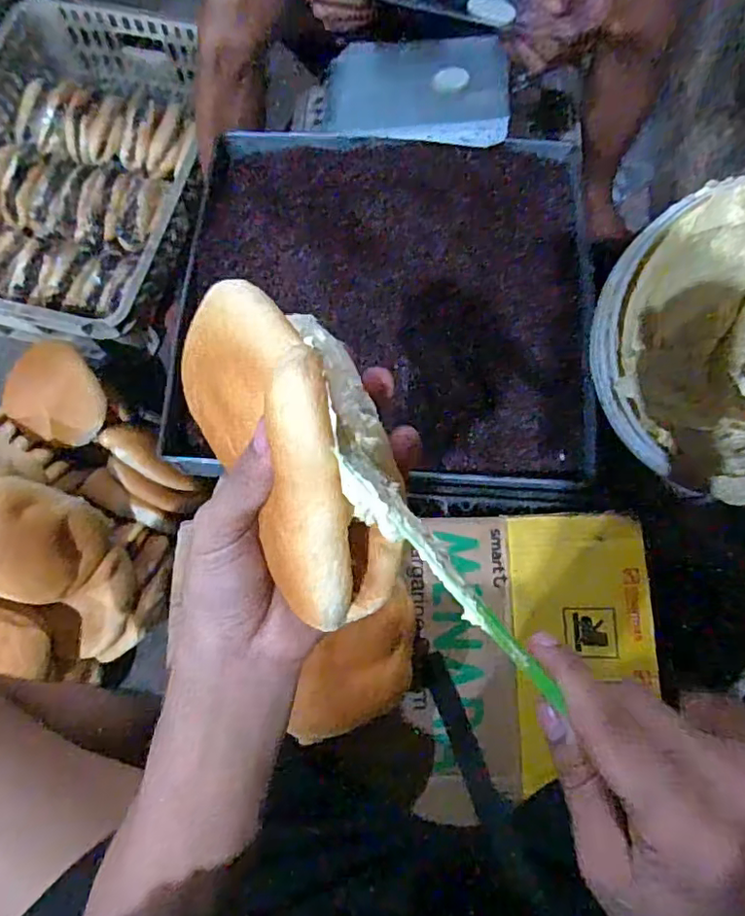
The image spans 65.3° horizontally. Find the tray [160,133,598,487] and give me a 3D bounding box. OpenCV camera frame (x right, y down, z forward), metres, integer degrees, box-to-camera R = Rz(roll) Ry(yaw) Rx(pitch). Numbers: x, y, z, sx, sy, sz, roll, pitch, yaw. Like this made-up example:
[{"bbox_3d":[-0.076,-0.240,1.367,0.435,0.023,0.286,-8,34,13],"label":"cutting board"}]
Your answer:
[{"bbox_3d":[0.014,-0.199,0.690,0.476,0.044,0.442,2,73,2],"label":"tray"}]

